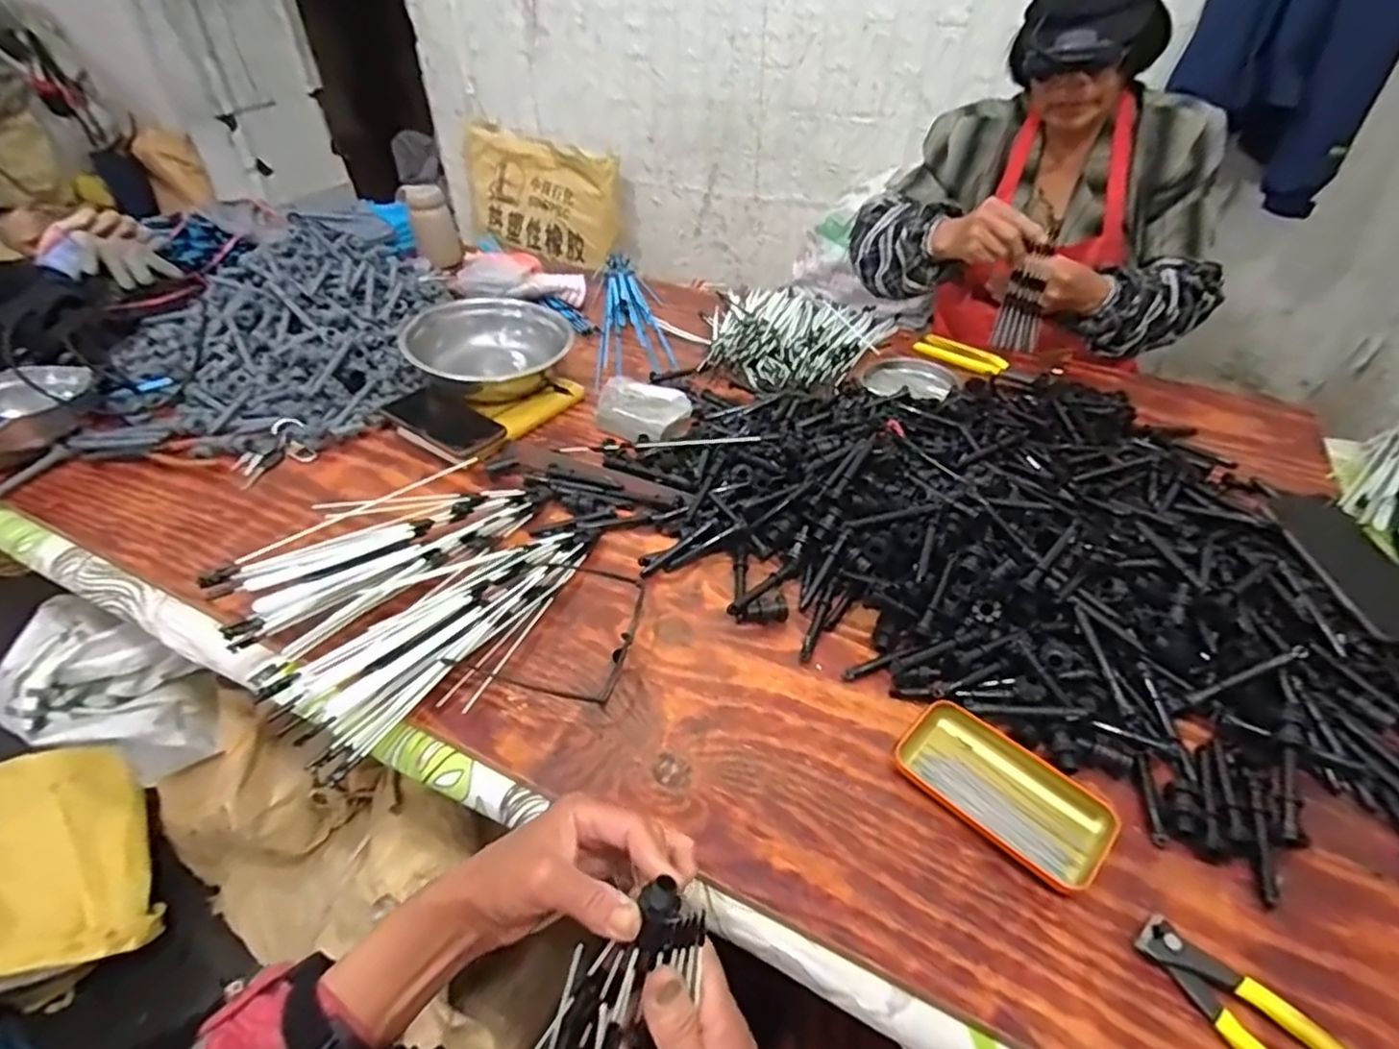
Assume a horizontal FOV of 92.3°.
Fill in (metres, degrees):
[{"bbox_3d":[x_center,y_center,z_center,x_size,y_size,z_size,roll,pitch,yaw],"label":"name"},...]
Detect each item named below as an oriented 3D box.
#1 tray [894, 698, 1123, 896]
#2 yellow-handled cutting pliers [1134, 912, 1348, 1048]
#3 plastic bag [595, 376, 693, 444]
[{"bbox_3d":[0.221,0.191,0.491,0.141,0.018,0.076,30,49,35],"label":"tray"},{"bbox_3d":[0.334,0.294,0.376,0.049,0.015,0.161,-26,44,-25],"label":"yellow-handled cutting pliers"},{"bbox_3d":[-0.069,-0.139,0.840,0.109,0.048,0.092,12,42,16],"label":"plastic bag"}]

